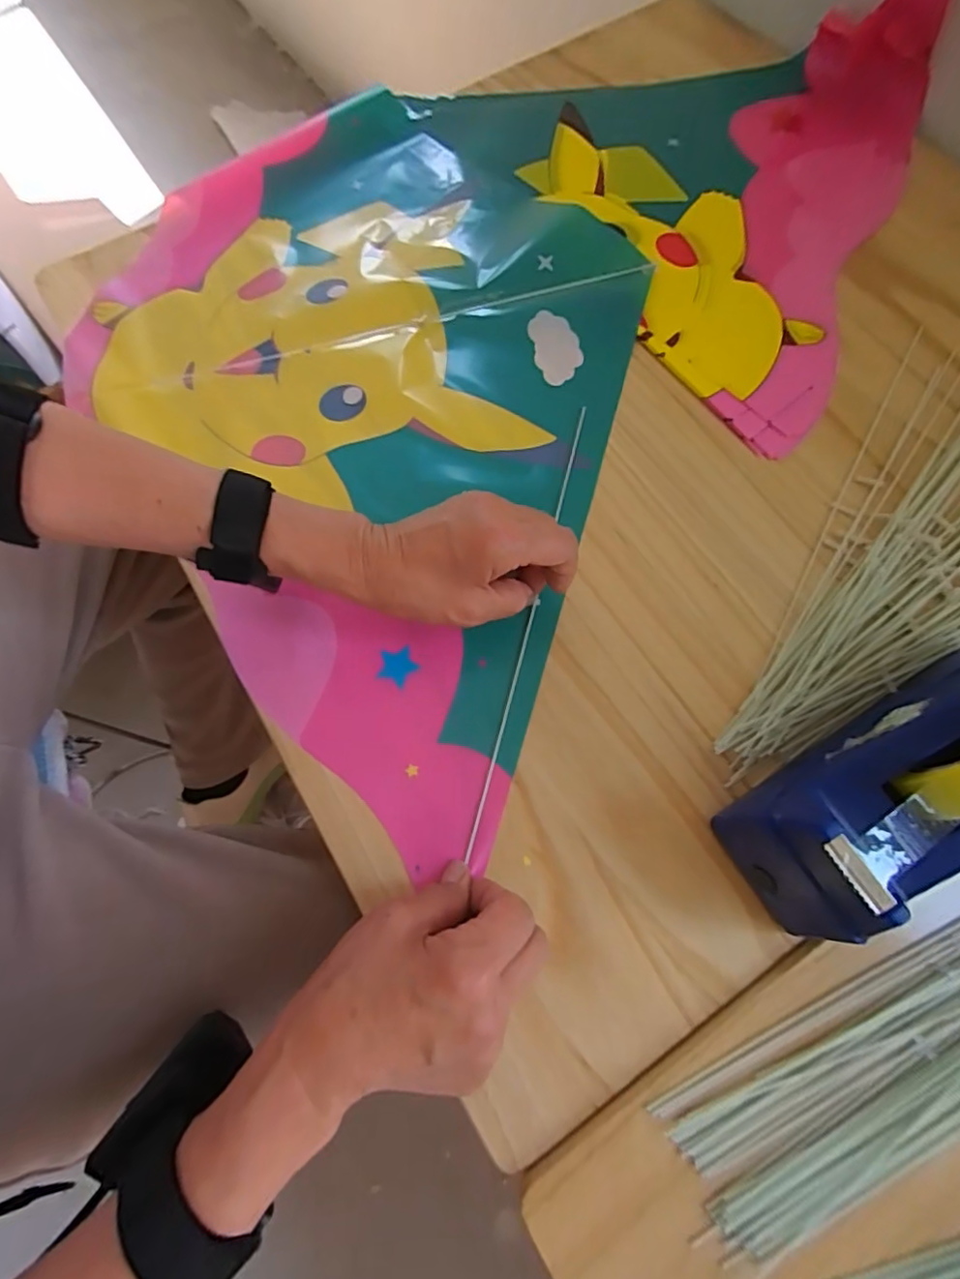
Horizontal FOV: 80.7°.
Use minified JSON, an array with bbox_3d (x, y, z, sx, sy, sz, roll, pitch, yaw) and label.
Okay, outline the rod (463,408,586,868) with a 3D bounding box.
[{"bbox_3d":[0.037,-0.025,0.386,0.005,0.004,0.337,13,70,7],"label":"rod"}]

